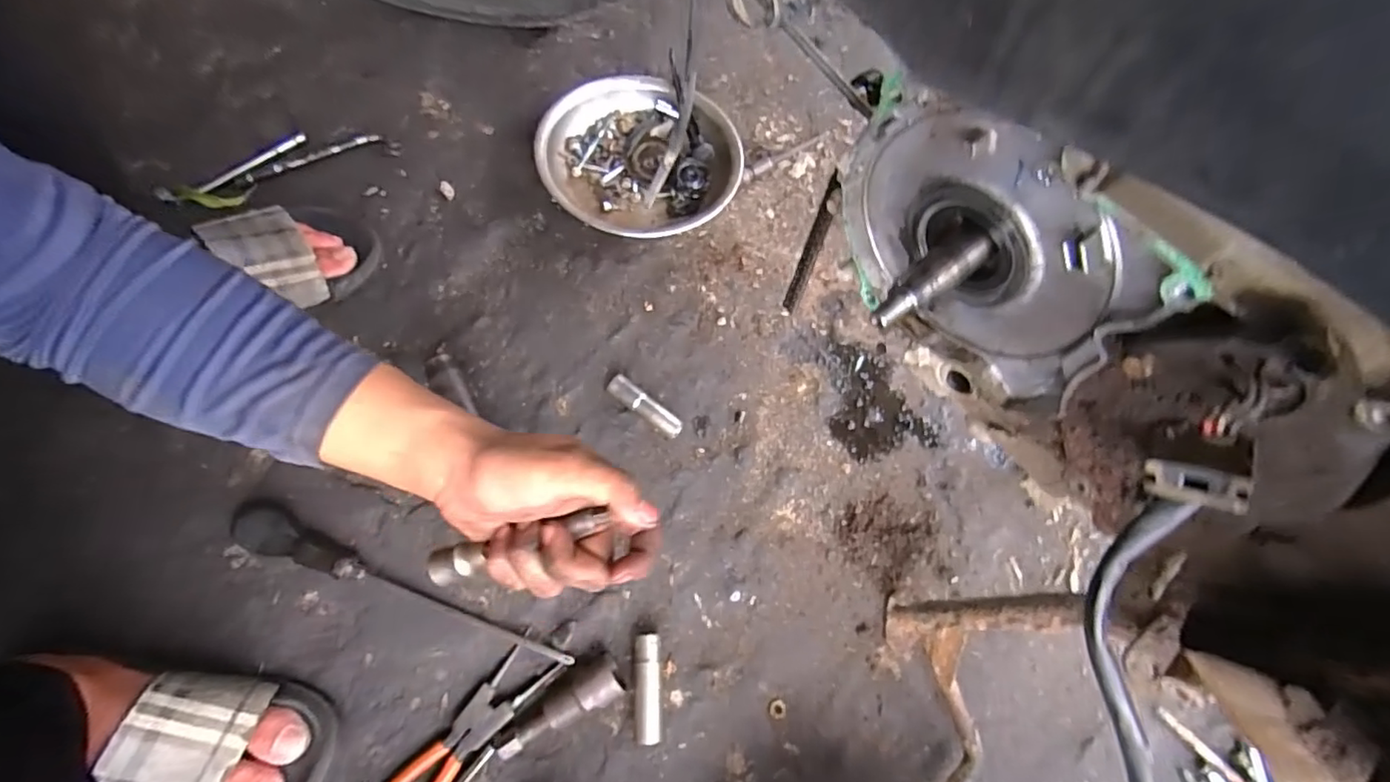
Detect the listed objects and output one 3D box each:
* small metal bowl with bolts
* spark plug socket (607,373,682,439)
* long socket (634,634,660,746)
[{"bbox_3d":[-0.056,-0.242,0.626,0.199,0.048,0.205,1,70,-2],"label":"small metal bowl with bolts"},{"bbox_3d":[-0.047,0.015,0.551,0.081,0.022,0.017,37,73,11],"label":"spark plug socket"},{"bbox_3d":[-0.038,0.237,0.472,0.020,0.024,0.076,-3,70,-3],"label":"long socket"}]

